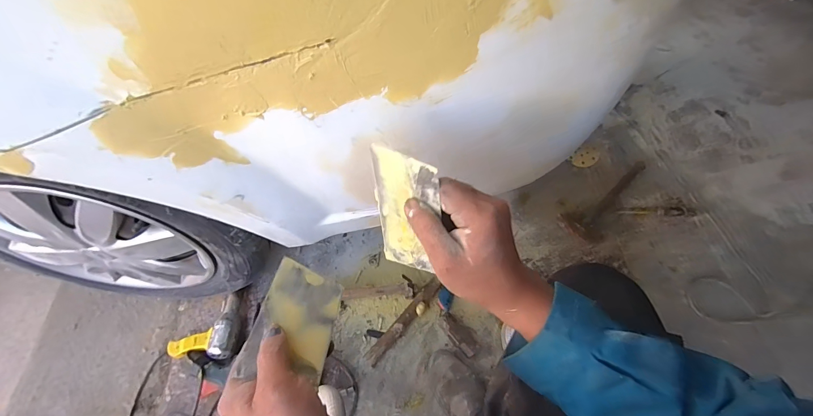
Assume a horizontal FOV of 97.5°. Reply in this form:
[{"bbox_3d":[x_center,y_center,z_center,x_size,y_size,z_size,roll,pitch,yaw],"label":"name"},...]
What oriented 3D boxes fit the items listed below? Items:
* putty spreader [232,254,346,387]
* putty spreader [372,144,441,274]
[{"bbox_3d":[-0.109,0.112,0.360,0.075,0.009,0.123,20,42,-10],"label":"putty spreader"},{"bbox_3d":[0.000,0.005,0.354,0.074,0.129,0.004,11,32,32],"label":"putty spreader"}]

